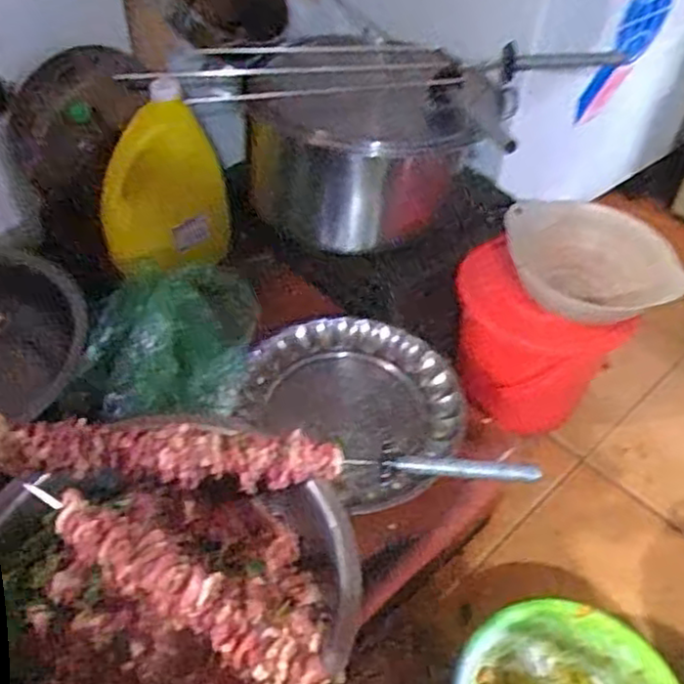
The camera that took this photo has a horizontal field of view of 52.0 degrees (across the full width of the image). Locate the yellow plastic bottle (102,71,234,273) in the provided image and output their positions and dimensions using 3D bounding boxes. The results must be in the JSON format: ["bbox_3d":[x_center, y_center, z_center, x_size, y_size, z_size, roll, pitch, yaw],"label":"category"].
[{"bbox_3d":[-0.271,-0.228,1.050,0.194,0.281,0.105,-7,48,-9],"label":"yellow plastic bottle"}]

